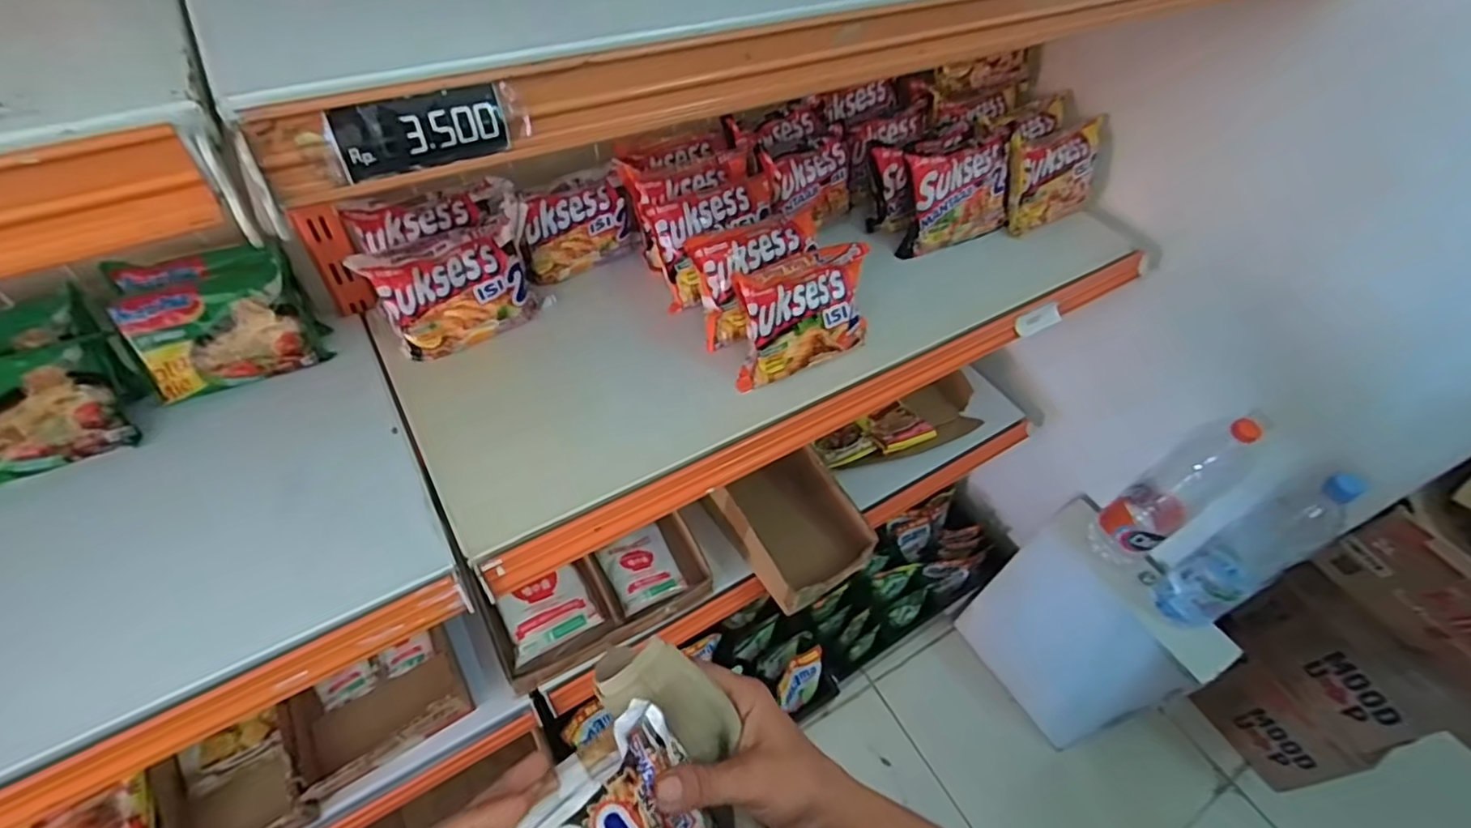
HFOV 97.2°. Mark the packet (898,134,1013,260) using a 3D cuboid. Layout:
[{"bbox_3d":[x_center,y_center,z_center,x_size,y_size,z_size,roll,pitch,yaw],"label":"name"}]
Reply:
[{"bbox_3d":[0.280,-0.268,0.799,0.166,0.121,0.040,-22,37,-24],"label":"packet"}]

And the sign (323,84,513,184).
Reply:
[{"bbox_3d":[-0.125,-0.114,0.261,0.063,0.026,0.004,-23,37,-22],"label":"sign"}]

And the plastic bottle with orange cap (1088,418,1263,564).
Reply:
[{"bbox_3d":[0.639,0.115,0.953,0.084,0.329,0.084,-27,58,-24],"label":"plastic bottle with orange cap"}]

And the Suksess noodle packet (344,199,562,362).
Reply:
[{"bbox_3d":[-0.261,-0.122,0.628,0.151,0.102,0.059,-26,58,-23],"label":"Suksess noodle packet"}]

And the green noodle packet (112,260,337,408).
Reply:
[{"bbox_3d":[-0.459,-0.075,0.586,0.128,0.095,0.028,-21,27,-20],"label":"green noodle packet"}]

